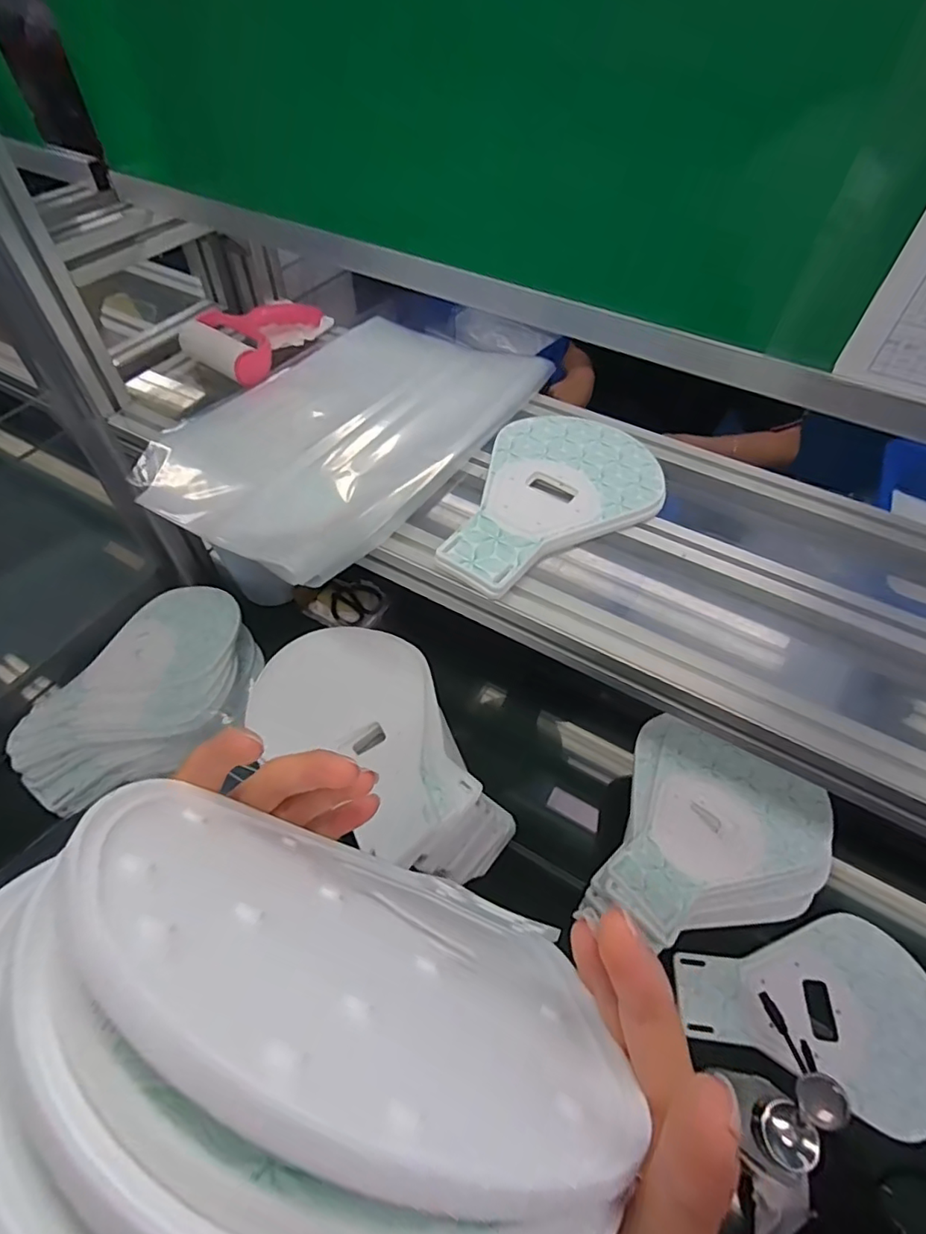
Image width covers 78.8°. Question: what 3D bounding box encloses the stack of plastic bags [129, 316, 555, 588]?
[{"bbox_3d":[-0.124,-0.207,0.614,0.276,0.030,0.388,31,58,20],"label":"stack of plastic bags"}]

